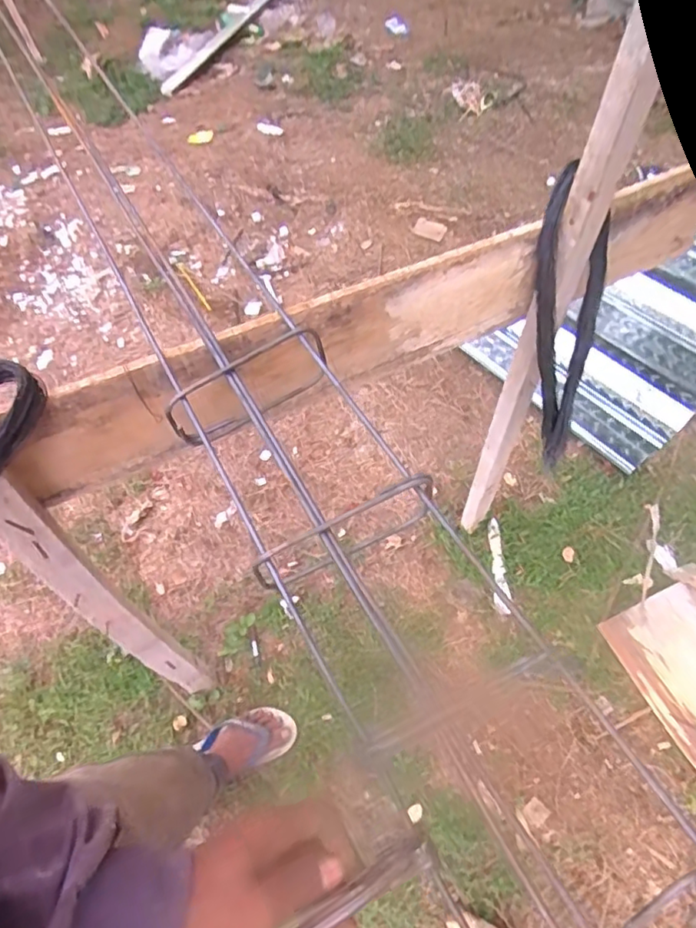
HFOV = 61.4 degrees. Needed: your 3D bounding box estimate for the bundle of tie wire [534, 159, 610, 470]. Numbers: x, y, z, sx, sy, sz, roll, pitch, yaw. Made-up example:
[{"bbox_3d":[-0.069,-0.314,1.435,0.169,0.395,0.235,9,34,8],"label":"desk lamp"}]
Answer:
[{"bbox_3d":[0.313,-0.190,0.820,0.092,0.418,0.036,-17,35,-7],"label":"bundle of tie wire"}]

